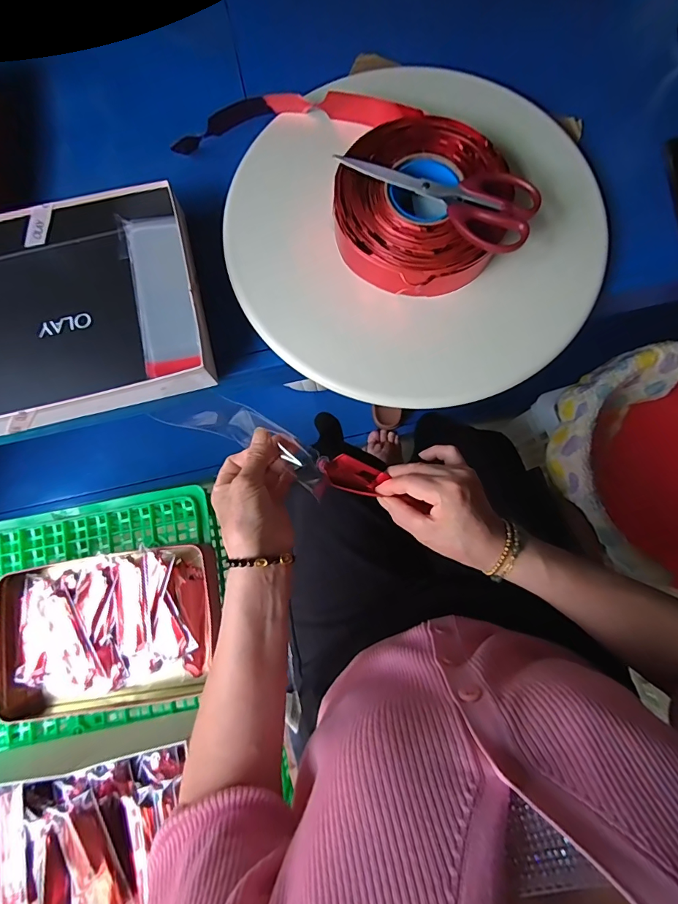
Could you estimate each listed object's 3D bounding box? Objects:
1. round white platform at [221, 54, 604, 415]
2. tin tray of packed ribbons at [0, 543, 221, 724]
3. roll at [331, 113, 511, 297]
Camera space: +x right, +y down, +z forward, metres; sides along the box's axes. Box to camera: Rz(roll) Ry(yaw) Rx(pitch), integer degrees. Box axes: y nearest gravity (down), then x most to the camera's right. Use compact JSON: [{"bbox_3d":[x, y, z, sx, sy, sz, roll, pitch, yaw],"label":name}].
[{"bbox_3d":[0.087,-0.256,0.462,0.387,0.030,0.419,0,79,1],"label":"round white platform"},{"bbox_3d":[-0.330,0.256,0.608,0.310,0.081,0.216,-11,79,-1],"label":"tin tray of packed ribbons"},{"bbox_3d":[0.081,-0.256,0.435,0.169,0.043,0.186,14,80,4],"label":"roll"}]

